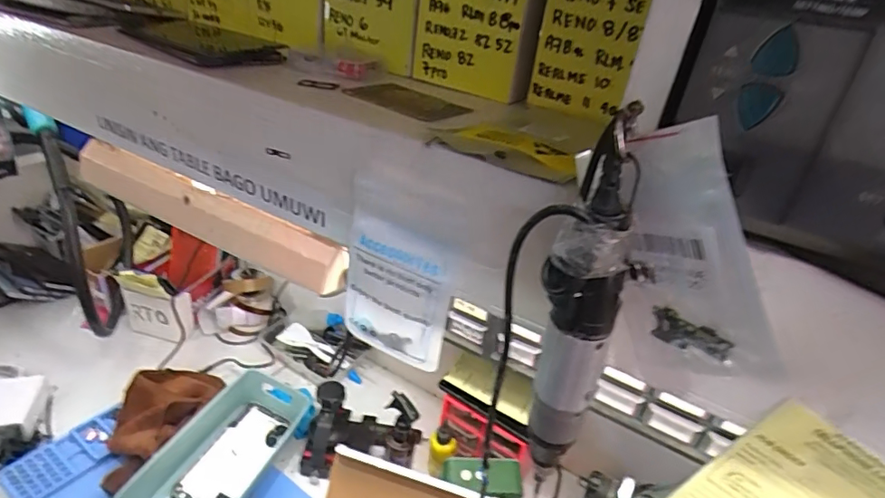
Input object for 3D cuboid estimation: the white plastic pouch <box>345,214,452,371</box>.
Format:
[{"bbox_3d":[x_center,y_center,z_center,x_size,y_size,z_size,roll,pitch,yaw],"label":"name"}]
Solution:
[{"bbox_3d":[-0.032,0.032,0.345,0.075,0.103,0.009,19,32,20],"label":"white plastic pouch"}]

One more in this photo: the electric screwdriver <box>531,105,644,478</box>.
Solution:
[{"bbox_3d":[0.063,0.036,0.262,0.050,0.199,0.041,19,32,20],"label":"electric screwdriver"}]

